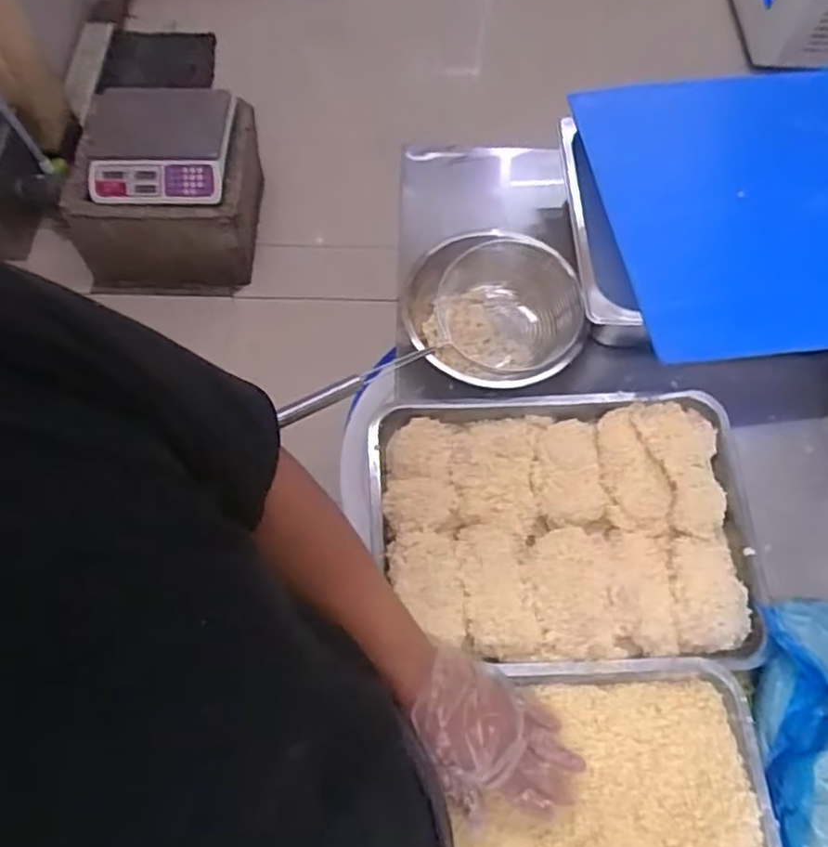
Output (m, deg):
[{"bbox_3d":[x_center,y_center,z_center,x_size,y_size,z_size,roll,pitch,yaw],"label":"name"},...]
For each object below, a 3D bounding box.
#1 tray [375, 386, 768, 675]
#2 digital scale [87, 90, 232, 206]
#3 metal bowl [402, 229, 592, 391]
[{"bbox_3d":[0.154,0.098,0.698,0.380,0.042,0.269,0,63,-1],"label":"tray"},{"bbox_3d":[-0.644,-0.688,1.711,0.371,0.126,0.313,5,63,1],"label":"digital scale"},{"bbox_3d":[0.094,-0.119,0.808,0.179,0.104,0.192,1,63,-1],"label":"metal bowl"}]

